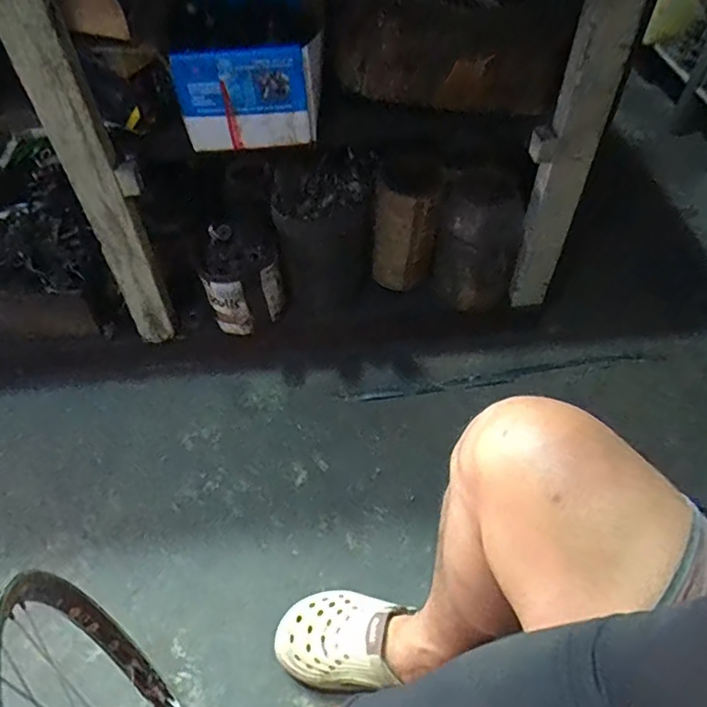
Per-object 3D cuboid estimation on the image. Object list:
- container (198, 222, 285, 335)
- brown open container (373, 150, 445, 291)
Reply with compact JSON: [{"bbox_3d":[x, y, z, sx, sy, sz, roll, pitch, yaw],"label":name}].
[{"bbox_3d":[-0.206,-0.138,1.031,0.136,0.173,0.109,-10,53,-7],"label":"container"},{"bbox_3d":[0.105,-0.251,1.066,0.118,0.223,0.147,6,52,5],"label":"brown open container"}]

